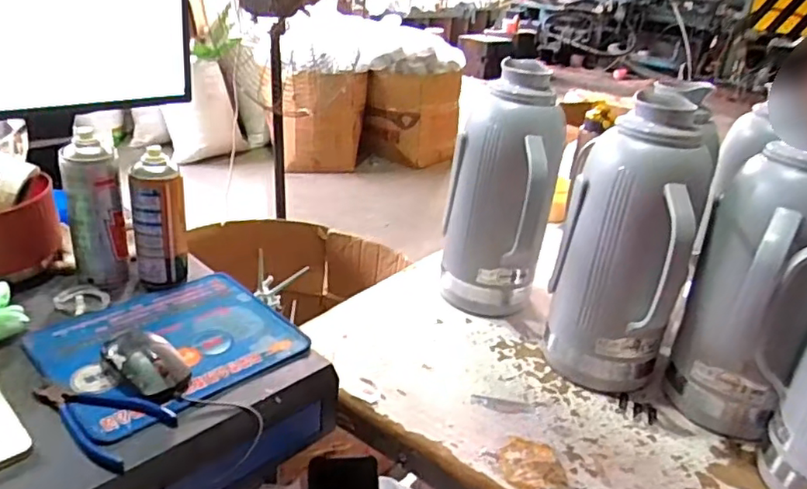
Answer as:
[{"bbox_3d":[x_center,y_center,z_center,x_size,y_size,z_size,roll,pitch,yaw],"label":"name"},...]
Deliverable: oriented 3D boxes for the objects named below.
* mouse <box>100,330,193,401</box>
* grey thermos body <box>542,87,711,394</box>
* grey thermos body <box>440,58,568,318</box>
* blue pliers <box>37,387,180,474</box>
[{"bbox_3d":[-0.280,0.125,0.644,0.107,0.032,0.063,26,32,37],"label":"mouse"},{"bbox_3d":[0.306,0.012,0.813,0.162,0.379,0.156,27,32,37],"label":"grey thermos body"},{"bbox_3d":[0.150,-0.068,0.944,0.151,0.403,0.122,18,28,24],"label":"grey thermos body"},{"bbox_3d":[-0.301,0.165,0.589,0.139,0.010,0.077,16,27,21],"label":"blue pliers"}]

